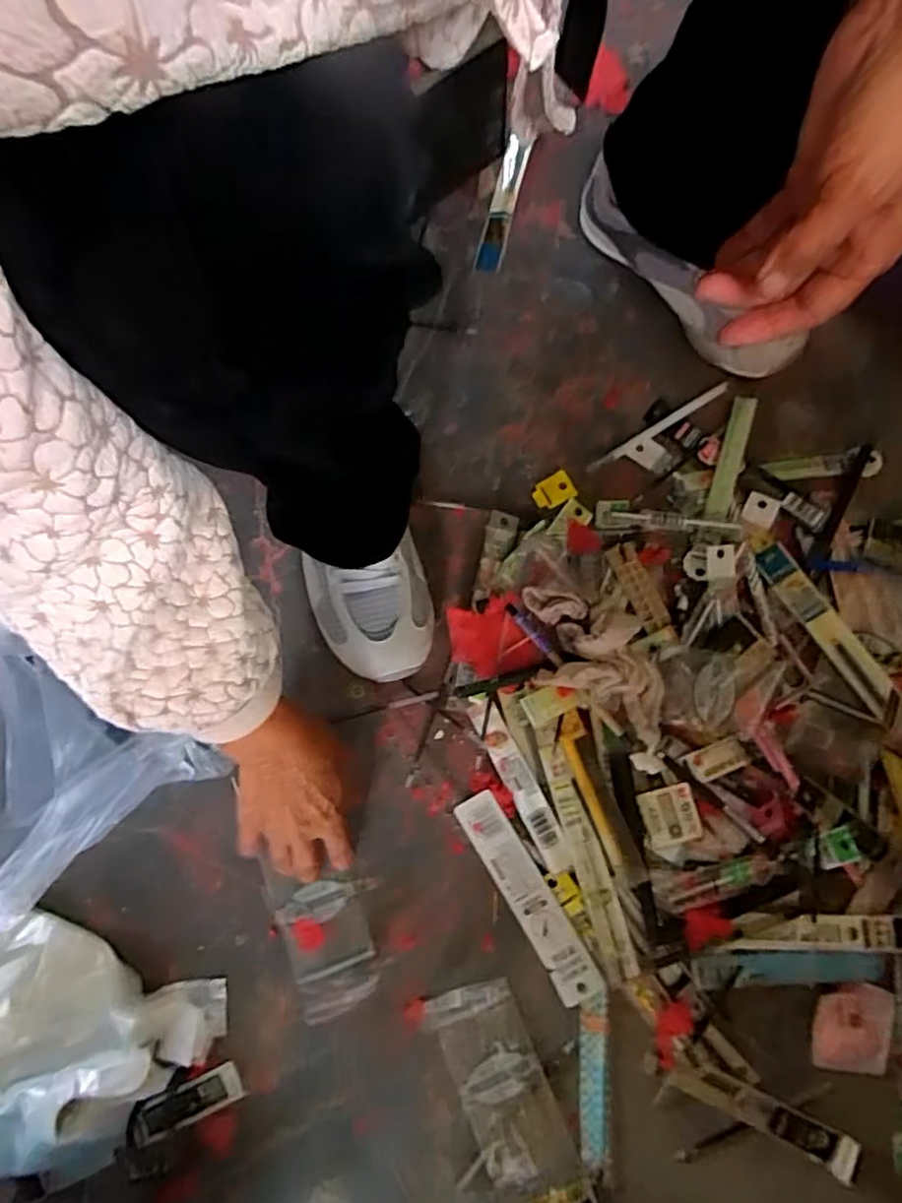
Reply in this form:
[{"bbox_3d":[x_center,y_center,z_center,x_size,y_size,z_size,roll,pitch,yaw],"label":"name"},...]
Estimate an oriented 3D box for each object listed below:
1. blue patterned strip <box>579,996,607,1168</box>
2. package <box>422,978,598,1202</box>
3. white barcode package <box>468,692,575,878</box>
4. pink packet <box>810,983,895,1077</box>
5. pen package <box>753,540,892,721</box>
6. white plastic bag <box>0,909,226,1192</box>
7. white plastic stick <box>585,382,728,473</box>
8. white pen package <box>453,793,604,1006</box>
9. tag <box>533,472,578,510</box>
[{"bbox_3d":[0.109,0.367,0.500,0.021,0.004,0.116,3,79,2],"label":"blue patterned strip"},{"bbox_3d":[0.046,0.384,0.485,0.065,0.016,0.194,-24,80,-3],"label":"package"},{"bbox_3d":[0.055,0.147,0.533,0.022,0.009,0.149,-26,80,-3],"label":"white barcode package"},{"bbox_3d":[0.303,0.321,0.489,0.058,0.005,0.062,7,80,3],"label":"pink packet"},{"bbox_3d":[0.306,0.019,0.536,0.029,0.005,0.153,-36,75,14],"label":"pen package"},{"bbox_3d":[-0.323,0.336,0.487,0.258,0.047,0.171,21,81,5],"label":"white plastic bag"},{"bbox_3d":[0.187,-0.158,0.594,0.144,0.012,0.011,-31,80,-4],"label":"white plastic stick"},{"bbox_3d":[0.060,0.233,0.518,0.035,0.010,0.169,-31,80,-4],"label":"white pen package"},{"bbox_3d":[0.092,-0.100,0.591,0.036,0.004,0.028,-26,80,-3],"label":"tag"}]

